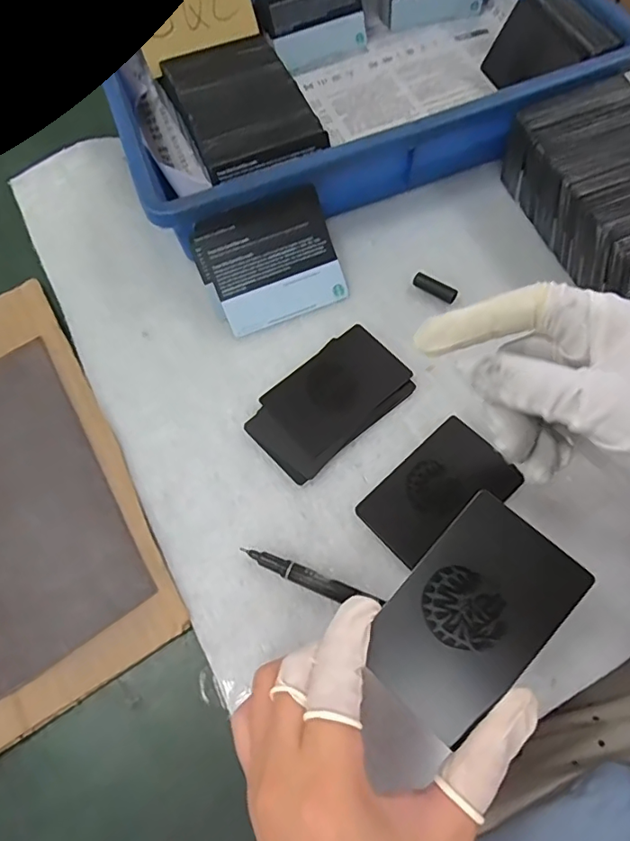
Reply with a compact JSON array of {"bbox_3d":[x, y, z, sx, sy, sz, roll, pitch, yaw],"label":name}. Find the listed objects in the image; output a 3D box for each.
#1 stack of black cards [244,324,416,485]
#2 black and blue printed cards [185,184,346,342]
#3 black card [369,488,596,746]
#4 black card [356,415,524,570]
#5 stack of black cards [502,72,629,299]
[{"bbox_3d":[0.009,-0.013,0.326,0.102,0.011,0.060,-41,70,-14],"label":"stack of black cards"},{"bbox_3d":[-0.030,-0.106,0.352,0.089,0.004,0.079,-22,100,-6],"label":"black and blue printed cards"},{"bbox_3d":[0.062,0.076,0.207,0.054,0.004,0.084,41,86,16],"label":"black card"},{"bbox_3d":[0.070,0.041,0.299,0.082,0.005,0.052,-40,73,-7],"label":"black card"},{"bbox_3d":[0.203,-0.147,0.349,0.089,0.052,0.156,-22,66,-6],"label":"stack of black cards"}]

